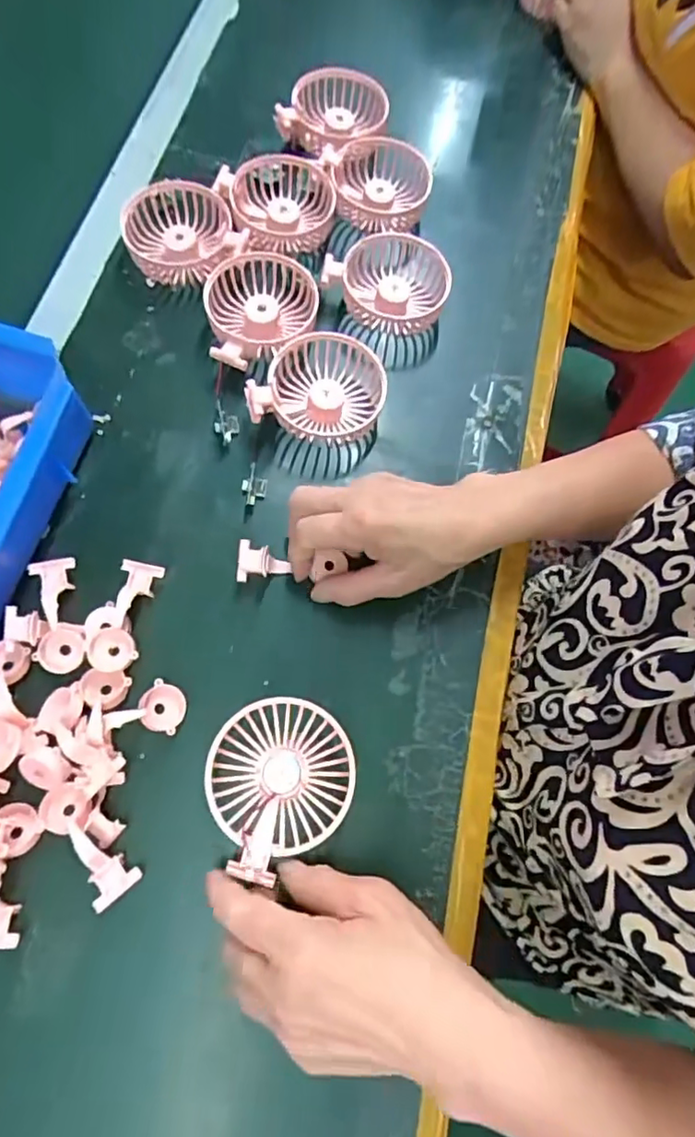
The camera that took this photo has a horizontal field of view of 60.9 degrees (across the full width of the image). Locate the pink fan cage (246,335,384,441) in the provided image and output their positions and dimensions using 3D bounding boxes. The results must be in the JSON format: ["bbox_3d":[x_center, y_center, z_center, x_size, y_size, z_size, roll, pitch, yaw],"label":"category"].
[{"bbox_3d":[-0.021,-0.141,0.468,0.096,0.035,0.091,21,71,5],"label":"pink fan cage"}]

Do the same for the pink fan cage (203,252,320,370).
[{"bbox_3d":[-0.079,-0.210,0.480,0.080,0.036,0.105,33,72,9],"label":"pink fan cage"}]

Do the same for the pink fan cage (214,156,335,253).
[{"bbox_3d":[-0.060,-0.325,0.519,0.093,0.041,0.089,1,70,-2],"label":"pink fan cage"}]

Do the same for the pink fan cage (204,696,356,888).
[{"bbox_3d":[-0.041,0.129,0.371,0.088,0.025,0.090,1,70,-2],"label":"pink fan cage"}]

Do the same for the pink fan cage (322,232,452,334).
[{"bbox_3d":[0.041,-0.242,0.510,0.097,0.040,0.089,-42,77,-16],"label":"pink fan cage"}]

